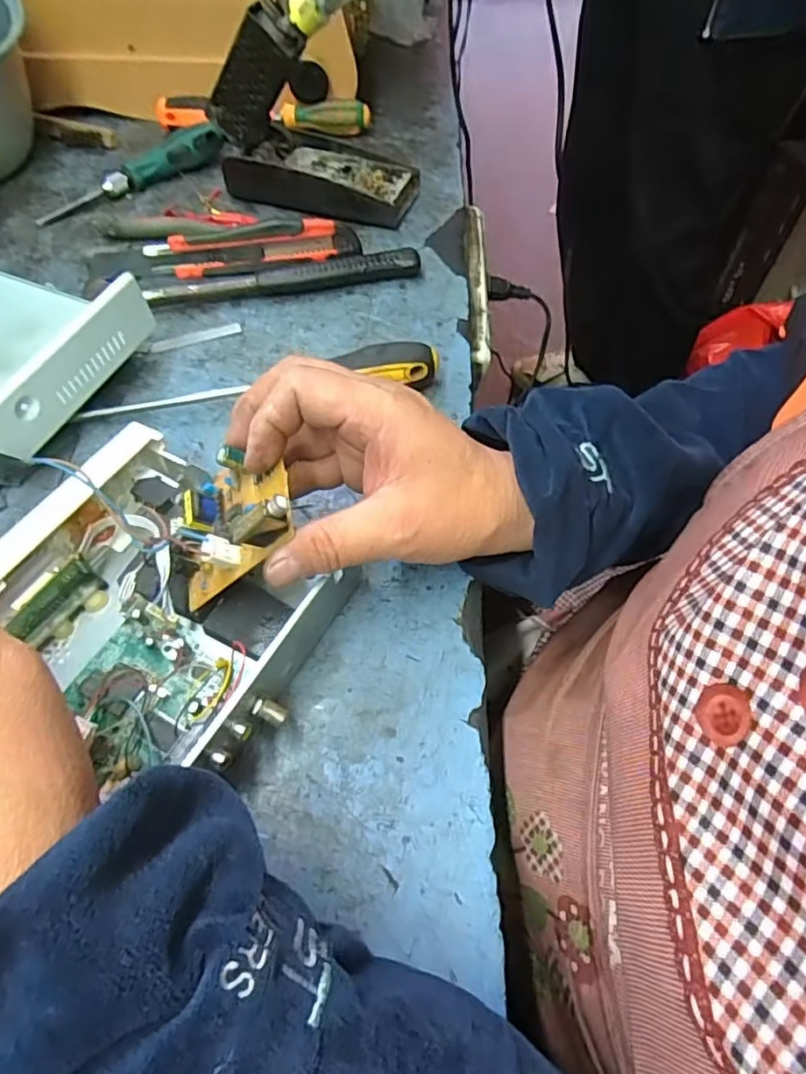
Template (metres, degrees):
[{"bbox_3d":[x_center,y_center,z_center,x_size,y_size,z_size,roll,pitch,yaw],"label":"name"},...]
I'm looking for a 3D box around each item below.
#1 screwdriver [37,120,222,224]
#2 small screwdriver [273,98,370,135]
[{"bbox_3d":[-0.244,-0.331,0.552,0.176,0.026,0.027,-34,63,-20],"label":"screwdriver"},{"bbox_3d":[-0.083,-0.421,0.619,0.098,0.031,0.021,3,57,2],"label":"small screwdriver"}]

